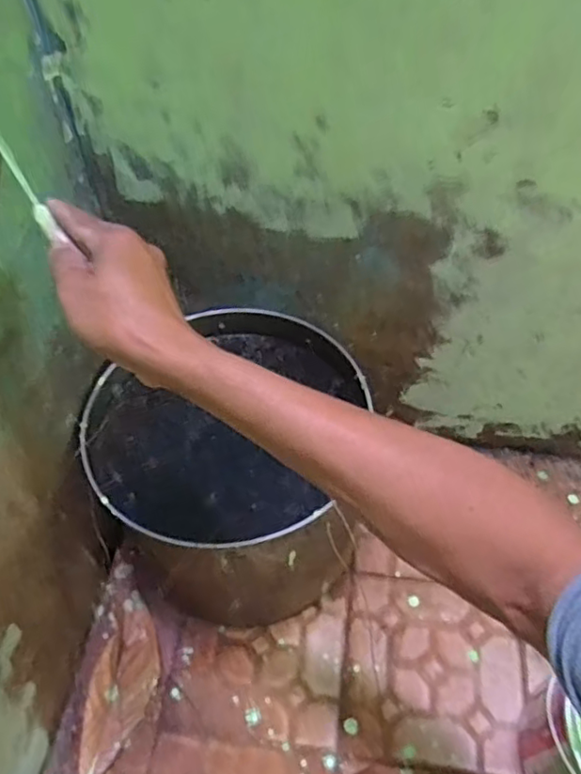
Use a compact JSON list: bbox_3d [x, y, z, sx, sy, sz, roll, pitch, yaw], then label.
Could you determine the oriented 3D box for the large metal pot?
[{"bbox_3d":[-0.054,0.106,0.720,0.265,0.253,0.286,-1,53,2],"label":"large metal pot"}]

